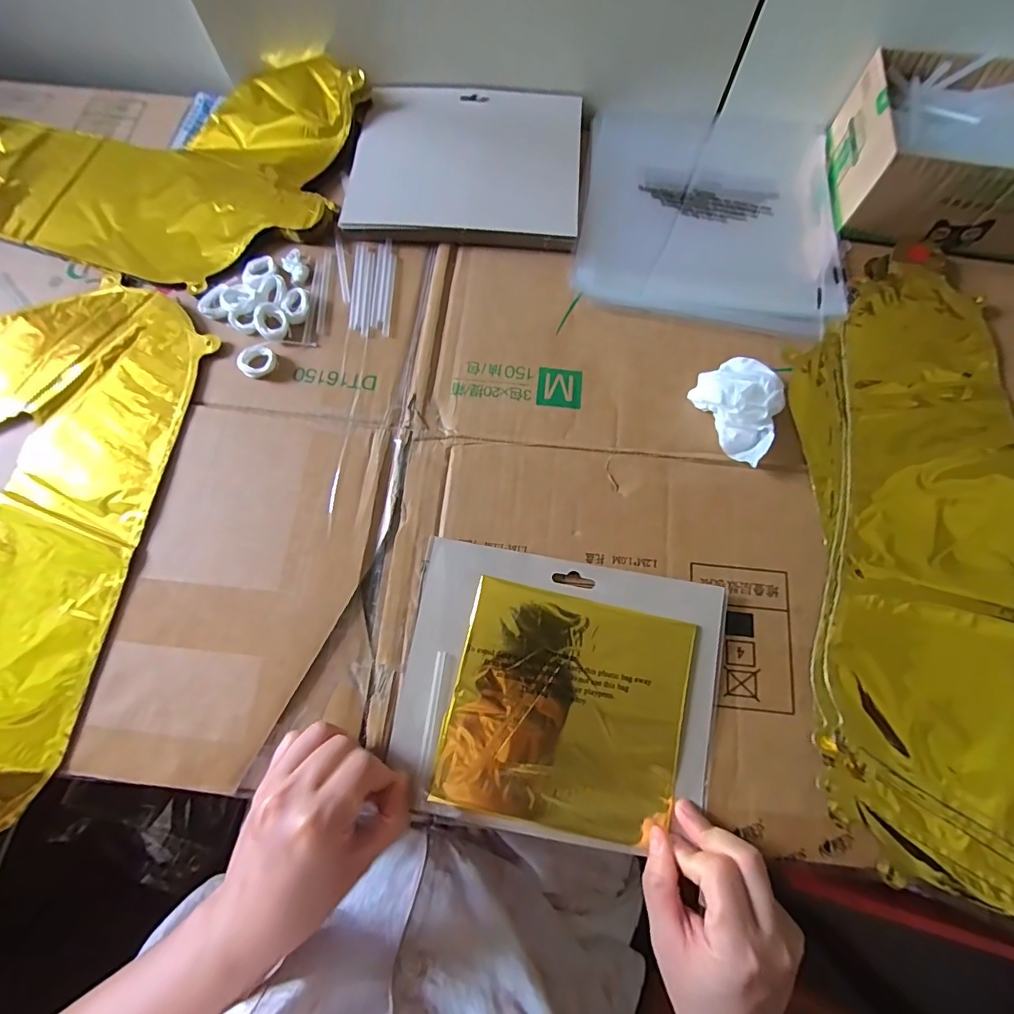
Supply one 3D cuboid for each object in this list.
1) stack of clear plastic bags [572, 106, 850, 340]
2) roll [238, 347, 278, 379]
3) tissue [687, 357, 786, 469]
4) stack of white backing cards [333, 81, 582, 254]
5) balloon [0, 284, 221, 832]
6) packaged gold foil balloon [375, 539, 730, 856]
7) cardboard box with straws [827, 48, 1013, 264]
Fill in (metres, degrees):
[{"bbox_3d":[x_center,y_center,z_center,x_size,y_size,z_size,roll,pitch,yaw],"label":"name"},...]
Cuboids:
[{"bbox_3d":[0.176,-0.265,0.425,0.212,0.014,0.246,9,70,2],"label":"stack of clear plastic bags"},{"bbox_3d":[-0.187,-0.109,0.364,0.027,0.007,0.024,-34,76,-10],"label":"roll"},{"bbox_3d":[0.172,-0.070,0.350,0.049,0.028,0.070,-26,75,-8],"label":"tissue"},{"bbox_3d":[-0.034,-0.299,0.422,0.193,0.012,0.161,5,73,1],"label":"stack of white backing cards"},{"bbox_3d":[-0.440,-0.007,0.342,0.381,0.011,0.369,9,74,2],"label":"balloon"},{"bbox_3d":[0.032,0.114,0.307,0.193,0.015,0.160,10,74,3],"label":"packaged gold foil balloon"},{"bbox_3d":[0.383,-0.291,0.402,0.193,0.063,0.141,6,73,1],"label":"cardboard box with straws"}]

